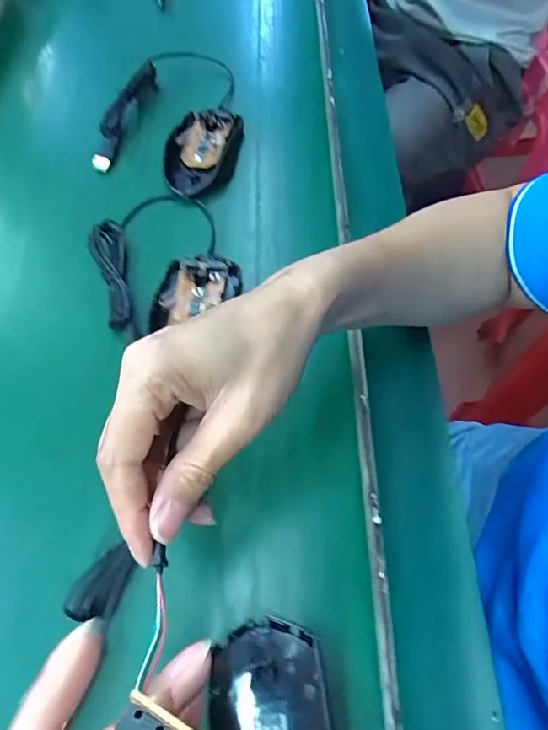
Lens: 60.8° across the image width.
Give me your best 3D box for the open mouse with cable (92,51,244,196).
[{"bbox_3d":[-0.090,-0.251,0.470,0.140,0.022,0.181,19,65,13],"label":"open mouse with cable"}]

